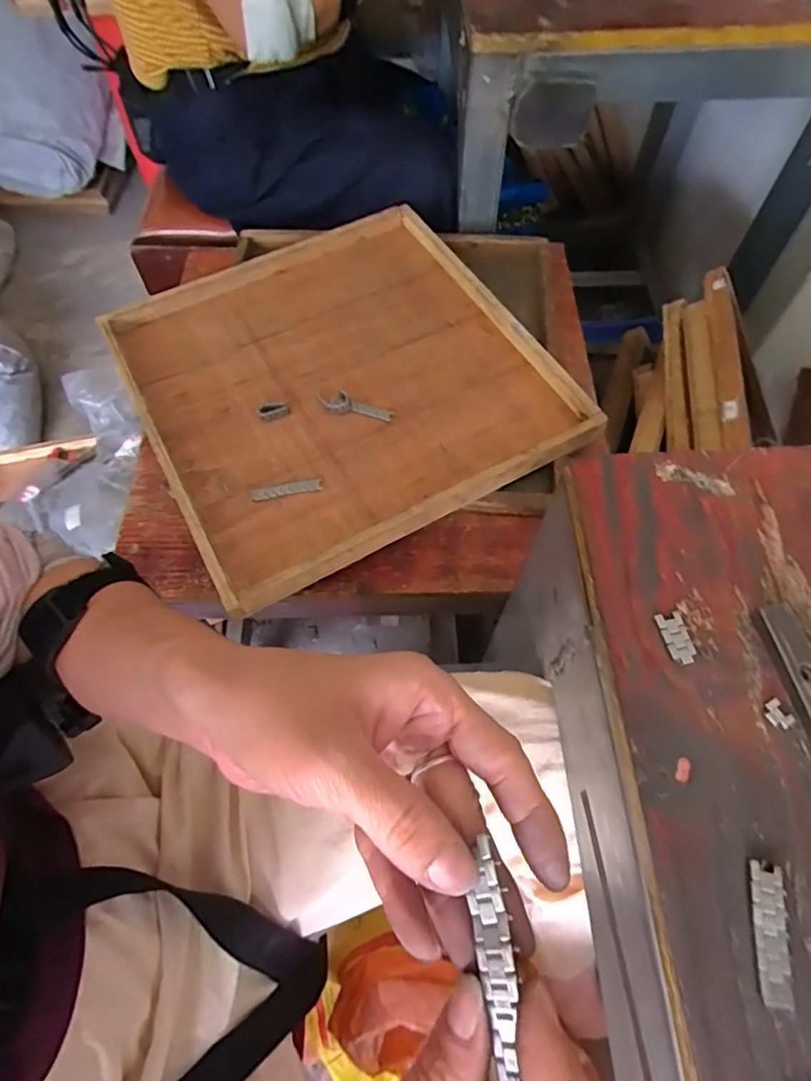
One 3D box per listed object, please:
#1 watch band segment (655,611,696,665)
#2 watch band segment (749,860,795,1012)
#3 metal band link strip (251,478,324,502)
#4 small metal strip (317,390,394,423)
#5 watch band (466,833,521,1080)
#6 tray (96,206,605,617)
[{"bbox_3d":[0.129,0.046,0.268,0.012,0.004,0.025,-12,63,-5],"label":"watch band segment"},{"bbox_3d":[0.139,0.150,0.215,0.012,0.004,0.046,8,63,5],"label":"watch band segment"},{"bbox_3d":[-0.113,-0.049,0.535,0.066,0.004,0.013,-14,63,-4],"label":"metal band link strip"},{"bbox_3d":[-0.054,-0.138,0.578,0.084,0.011,0.020,16,65,11],"label":"small metal strip"},{"bbox_3d":[0.027,0.124,0.167,0.011,0.007,0.059,-5,71,0],"label":"watch band"},{"bbox_3d":[-0.070,-0.174,0.602,0.392,0.029,0.408,-27,65,-11],"label":"tray"}]

